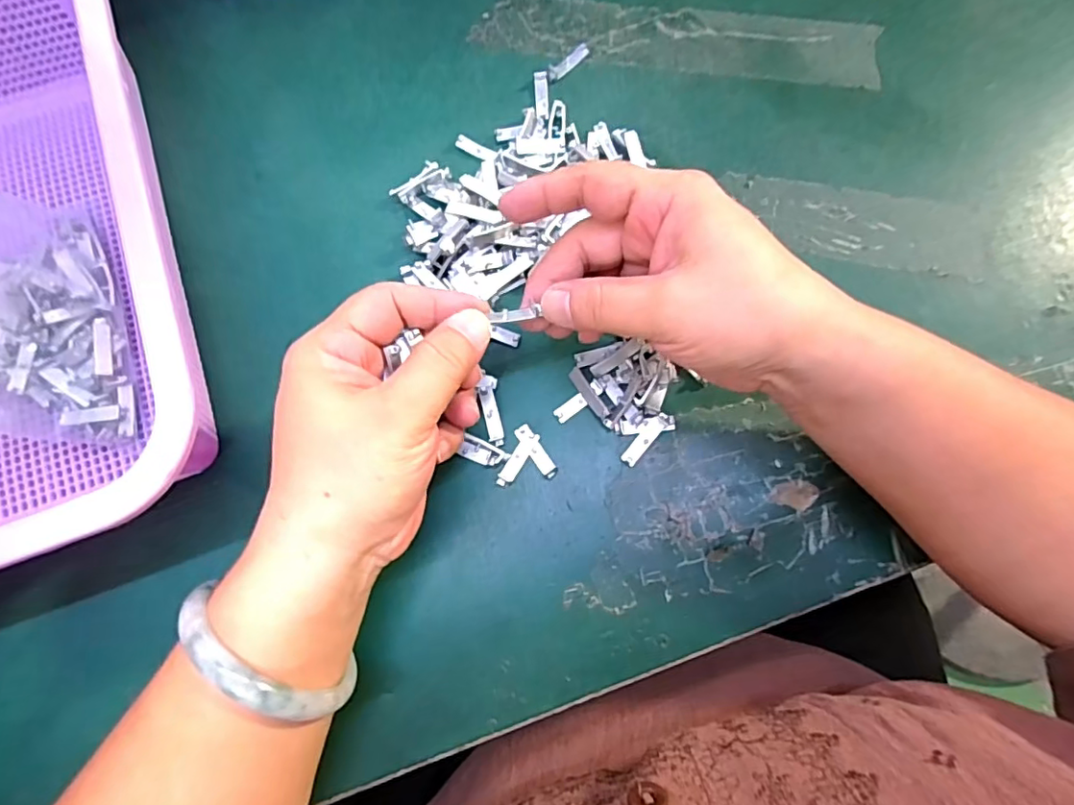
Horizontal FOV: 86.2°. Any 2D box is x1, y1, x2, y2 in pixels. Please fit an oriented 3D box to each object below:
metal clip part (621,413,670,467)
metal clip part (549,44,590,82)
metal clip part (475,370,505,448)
[{"bbox_3d":[0.052,0.017,0.273,0.008,0.006,0.029,40,80,10],"label":"metal clip part"},{"bbox_3d":[0.018,-0.195,0.327,0.032,0.005,0.008,-44,80,-9],"label":"metal clip part"},{"bbox_3d":[-0.022,0.003,0.276,0.008,0.006,0.034,-8,76,-1],"label":"metal clip part"}]

